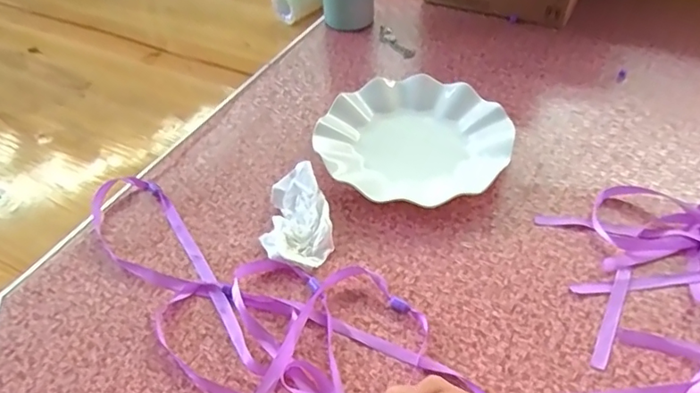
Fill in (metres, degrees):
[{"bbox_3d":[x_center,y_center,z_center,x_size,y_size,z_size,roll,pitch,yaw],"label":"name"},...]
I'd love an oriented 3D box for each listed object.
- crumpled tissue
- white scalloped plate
[{"bbox_3d":[-0.047,0.017,0.465,0.058,0.028,0.092,-6,47,-2],"label":"crumpled tissue"},{"bbox_3d":[0.062,-0.055,0.527,0.182,0.027,0.165,3,47,6],"label":"white scalloped plate"}]

